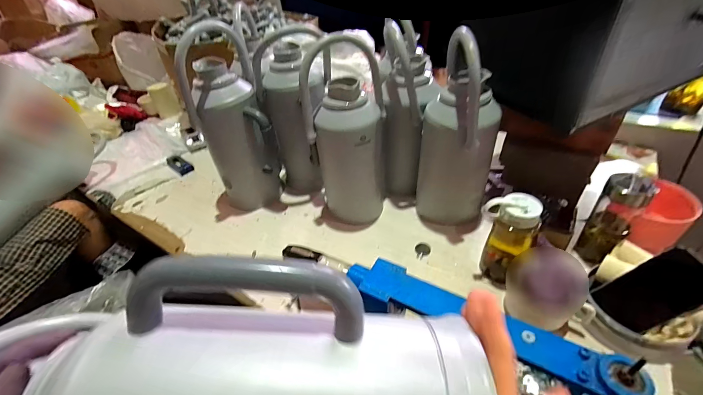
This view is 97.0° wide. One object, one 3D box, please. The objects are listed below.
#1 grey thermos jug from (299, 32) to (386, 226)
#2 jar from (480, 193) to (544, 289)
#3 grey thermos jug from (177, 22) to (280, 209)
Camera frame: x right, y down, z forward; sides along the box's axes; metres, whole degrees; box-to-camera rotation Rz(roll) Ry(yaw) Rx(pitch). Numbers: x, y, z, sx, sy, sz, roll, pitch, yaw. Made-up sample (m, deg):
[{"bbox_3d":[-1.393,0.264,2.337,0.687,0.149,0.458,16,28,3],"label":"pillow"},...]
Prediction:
[{"bbox_3d":[-0.014,-0.138,0.752,0.188,0.425,0.144,-1,41,8],"label":"grey thermos jug"},{"bbox_3d":[0.311,0.087,0.621,0.082,0.188,0.079,-4,41,4],"label":"jar"},{"bbox_3d":[-0.294,-0.174,0.800,0.163,0.444,0.147,-16,41,-9],"label":"grey thermos jug"}]

